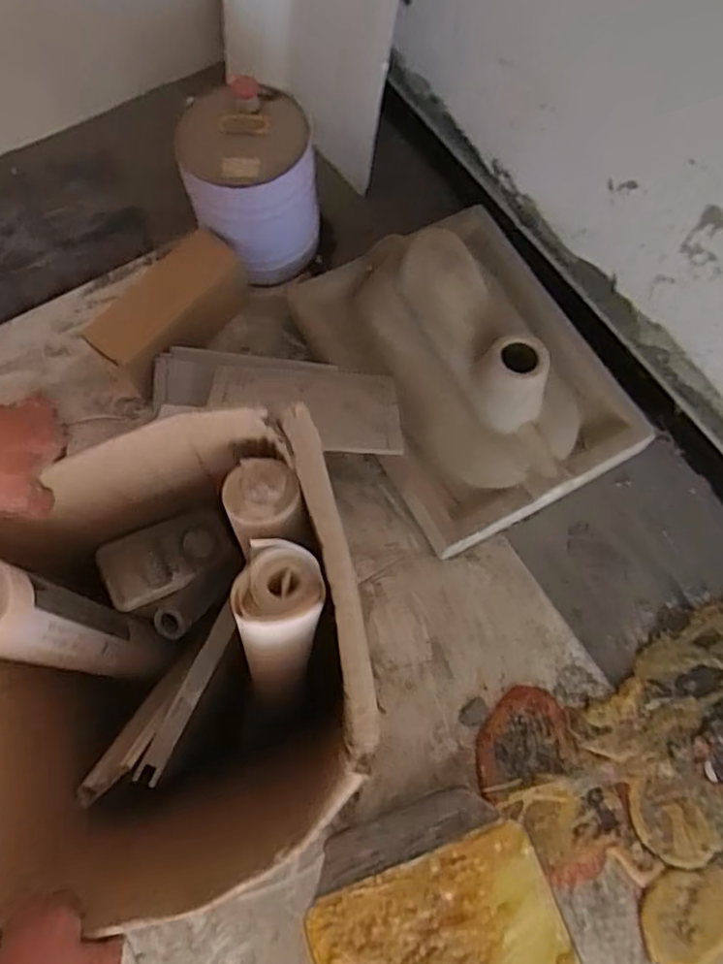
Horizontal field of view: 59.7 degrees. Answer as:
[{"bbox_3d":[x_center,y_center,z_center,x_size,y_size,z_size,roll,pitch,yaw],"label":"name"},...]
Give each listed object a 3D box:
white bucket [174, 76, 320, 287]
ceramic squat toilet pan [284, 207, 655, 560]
[{"bbox_3d":[-0.195,-0.527,1.142,0.205,0.258,0.213,0,70,0],"label":"white bucket"},{"bbox_3d":[0.183,-0.226,1.063,0.425,0.223,0.556,-28,72,-10],"label":"ceramic squat toilet pan"}]

